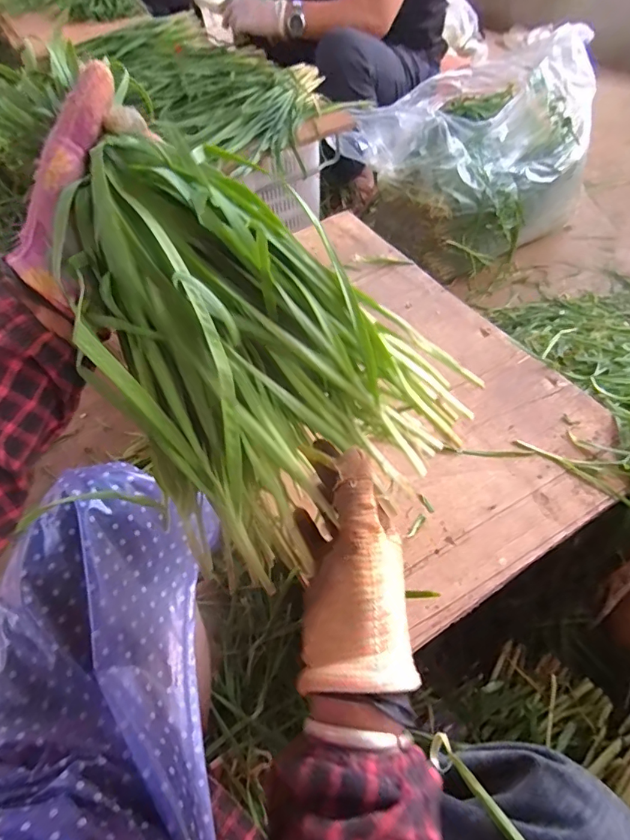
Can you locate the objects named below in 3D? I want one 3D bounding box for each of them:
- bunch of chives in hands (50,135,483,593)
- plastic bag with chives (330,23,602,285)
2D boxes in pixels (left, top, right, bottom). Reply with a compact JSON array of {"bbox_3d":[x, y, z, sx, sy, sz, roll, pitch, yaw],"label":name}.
[{"bbox_3d":[-0.033,-0.038,0.289,0.190,0.260,0.062,-43,17,-7],"label":"bunch of chives in hands"},{"bbox_3d":[0.400,-0.669,1.233,0.570,0.376,0.464,-38,59,-21],"label":"plastic bag with chives"}]

